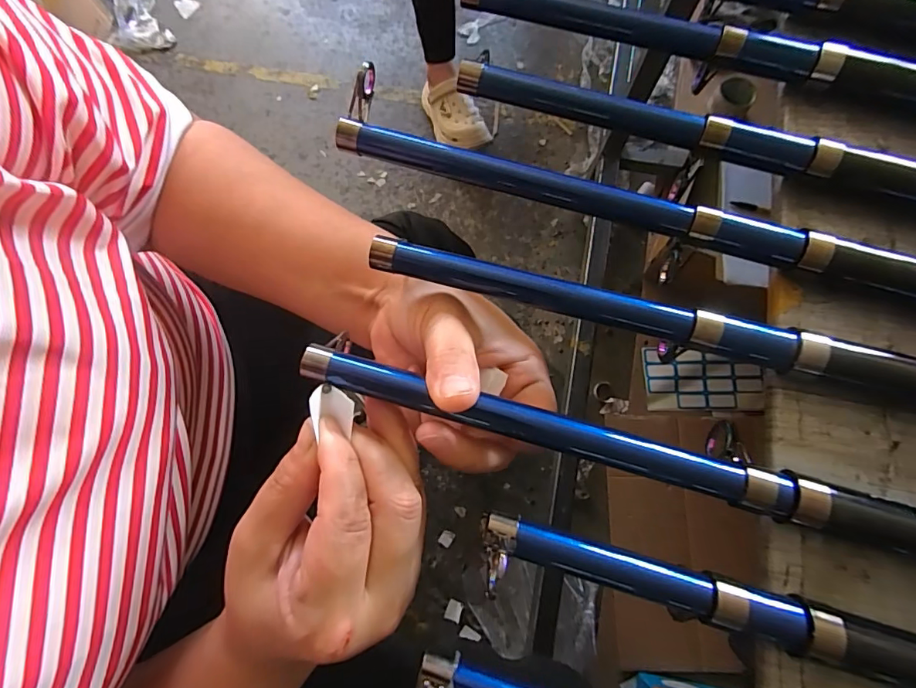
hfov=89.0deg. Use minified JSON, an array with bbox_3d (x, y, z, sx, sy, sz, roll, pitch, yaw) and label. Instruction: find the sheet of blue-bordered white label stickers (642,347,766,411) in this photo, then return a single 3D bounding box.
[{"bbox_3d":[0.452,0.067,0.860,0.208,0.011,0.112,0,75,1],"label":"sheet of blue-bordered white label stickers"}]

